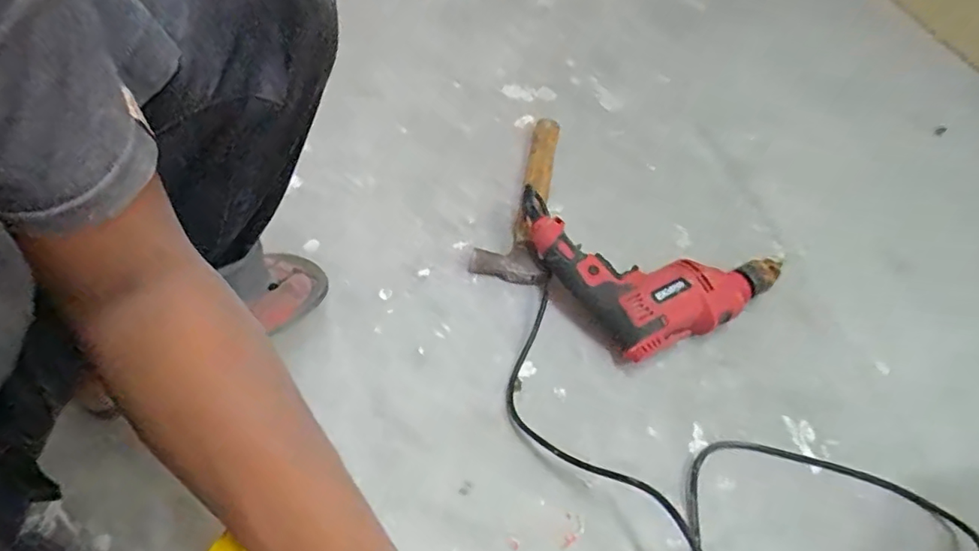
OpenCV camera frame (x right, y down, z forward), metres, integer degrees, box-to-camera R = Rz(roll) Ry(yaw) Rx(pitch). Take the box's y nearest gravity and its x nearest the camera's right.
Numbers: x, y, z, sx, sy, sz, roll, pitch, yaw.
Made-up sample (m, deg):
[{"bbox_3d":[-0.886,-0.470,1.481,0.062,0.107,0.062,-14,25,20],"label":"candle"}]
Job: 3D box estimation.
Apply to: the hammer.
[{"bbox_3d":[0.038,-0.112,0.724,0.091,0.038,0.283,8,56,1],"label":"hammer"}]

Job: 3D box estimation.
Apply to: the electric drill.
[{"bbox_3d":[0.186,-0.030,0.665,0.238,0.063,0.243,-25,62,-19],"label":"electric drill"}]

